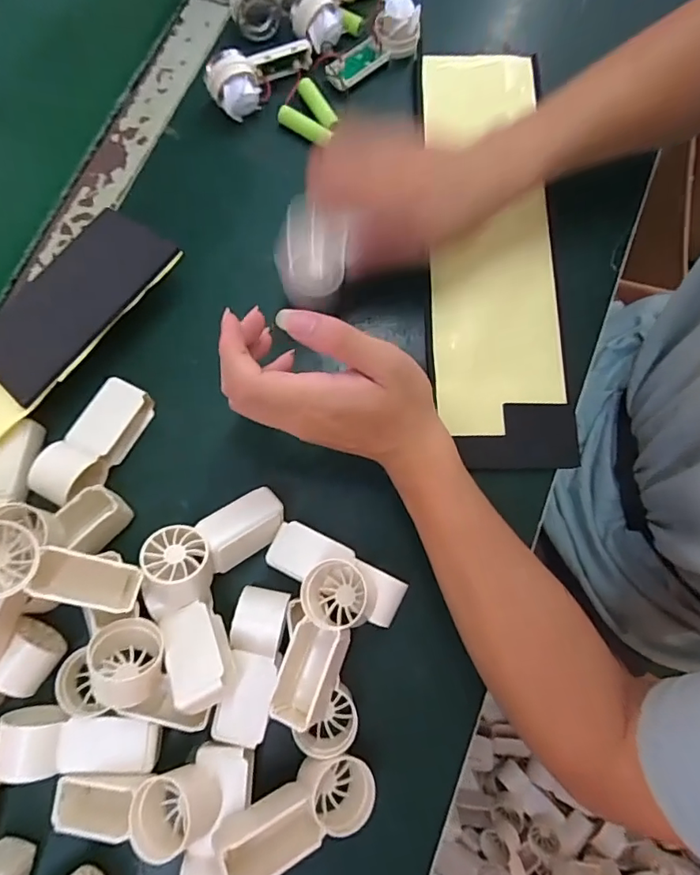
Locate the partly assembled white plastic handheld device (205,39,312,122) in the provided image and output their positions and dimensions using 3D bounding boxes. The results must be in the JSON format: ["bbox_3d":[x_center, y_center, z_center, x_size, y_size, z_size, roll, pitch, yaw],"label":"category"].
[{"bbox_3d":[-0.070,-0.300,0.434,0.093,0.046,0.032,-24,80,-7],"label":"partly assembled white plastic handheld device"}]

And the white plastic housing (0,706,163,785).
[{"bbox_3d":[-0.168,0.190,0.332,0.090,0.037,0.036,3,83,-16],"label":"white plastic housing"}]

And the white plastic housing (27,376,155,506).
[{"bbox_3d":[-0.178,0.004,0.367,0.042,0.043,0.095,33,79,5],"label":"white plastic housing"}]

